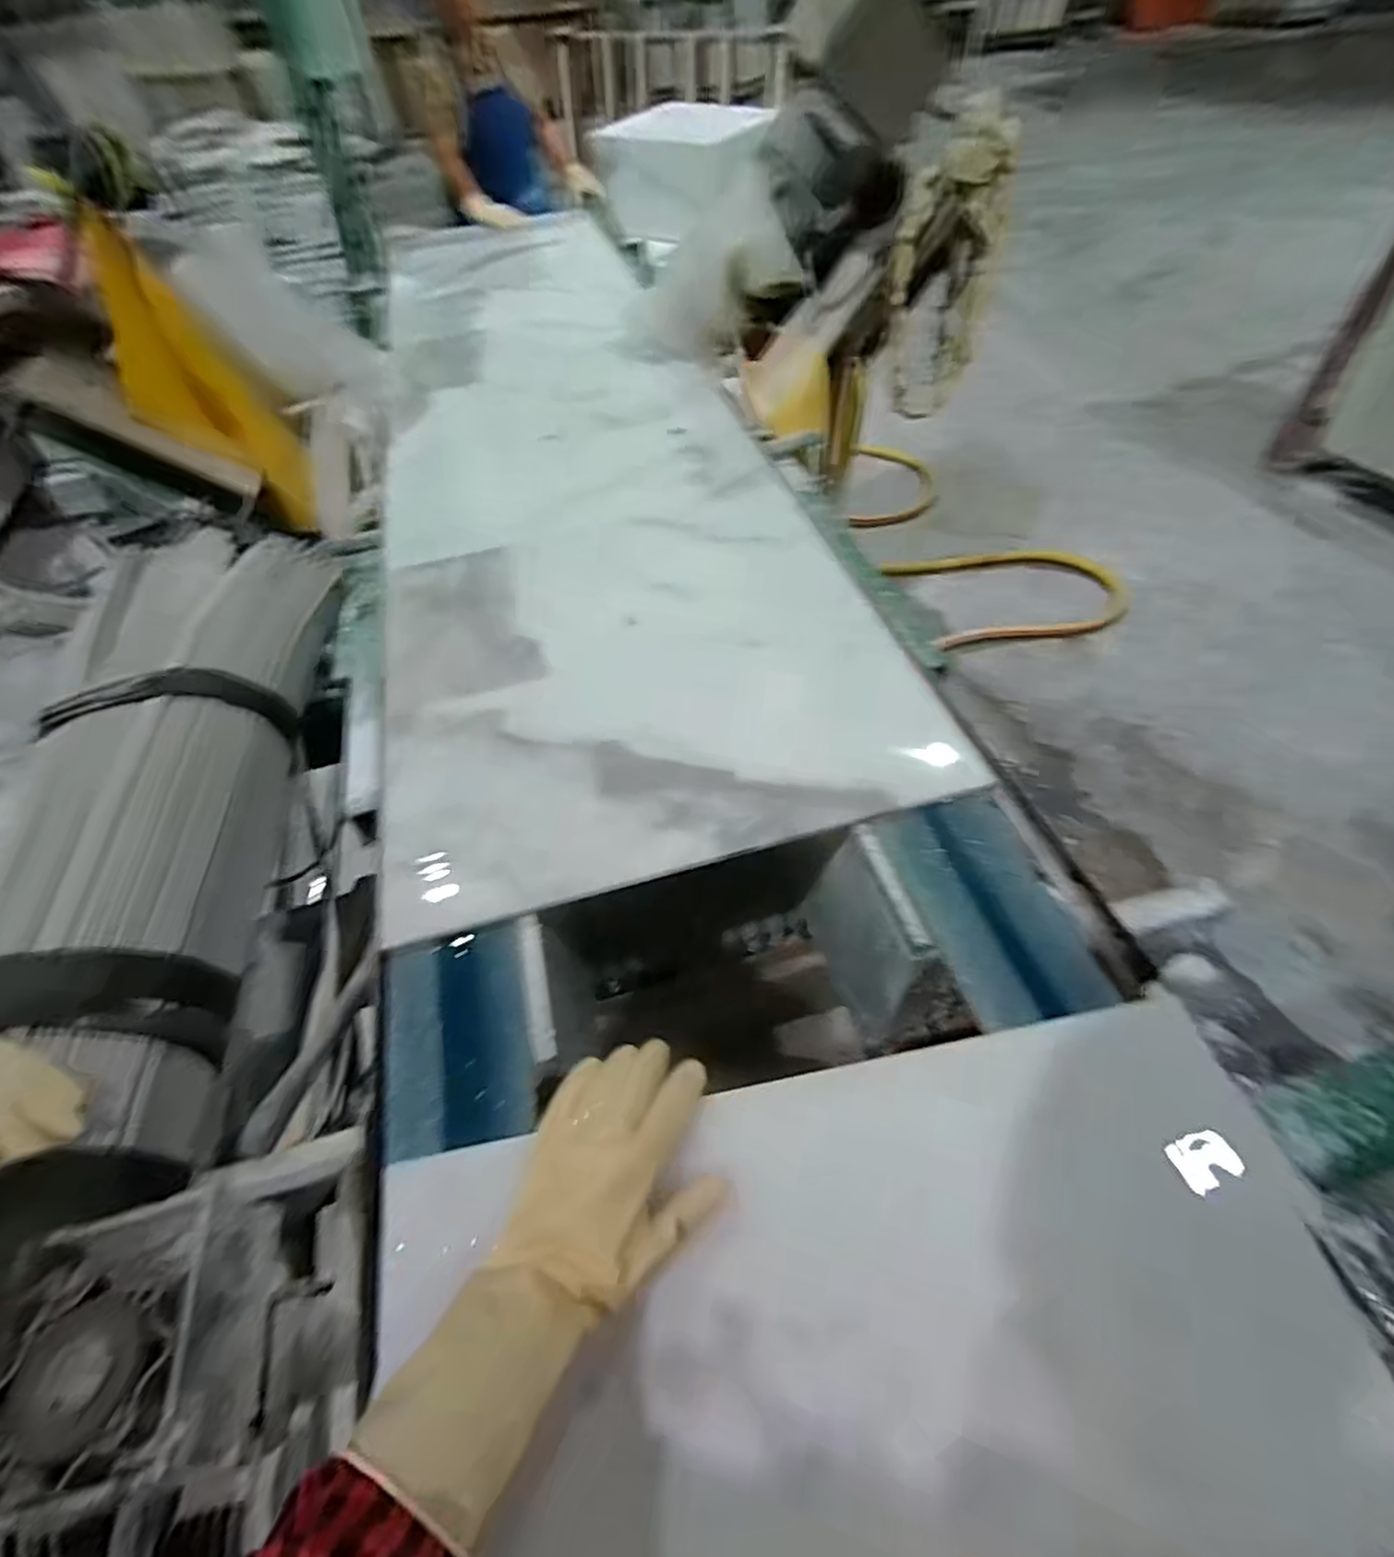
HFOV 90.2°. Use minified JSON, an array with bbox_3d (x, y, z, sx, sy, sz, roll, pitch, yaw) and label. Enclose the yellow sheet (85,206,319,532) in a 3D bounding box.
[{"bbox_3d":[-0.787,-0.599,1.101,0.068,0.435,0.164,3,48,38],"label":"yellow sheet"}]

